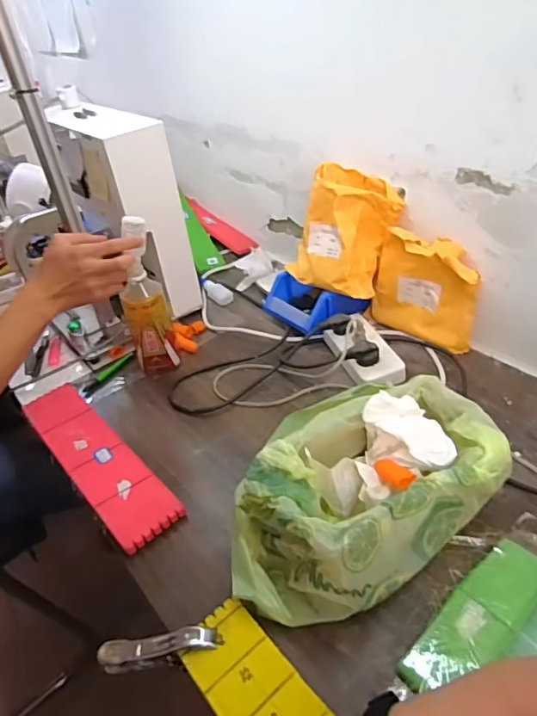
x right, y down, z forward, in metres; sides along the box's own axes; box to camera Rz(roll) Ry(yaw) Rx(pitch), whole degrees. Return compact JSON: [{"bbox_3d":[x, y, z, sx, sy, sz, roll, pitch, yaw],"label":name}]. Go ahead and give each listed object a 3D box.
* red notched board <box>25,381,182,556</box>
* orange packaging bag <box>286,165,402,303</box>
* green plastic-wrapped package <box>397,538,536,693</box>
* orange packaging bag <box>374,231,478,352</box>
[{"bbox_3d":[-0.244,0.129,0.682,0.078,0.021,0.351,-32,44,-28],"label":"red notched board"},{"bbox_3d":[0.122,-0.206,0.813,0.080,0.191,0.163,-14,35,-42],"label":"orange packaging bag"},{"bbox_3d":[0.198,0.244,0.461,0.180,0.022,0.060,-33,44,-29],"label":"green plastic-wrapped package"},{"bbox_3d":[0.245,-0.107,0.778,0.171,0.159,0.053,27,49,36],"label":"orange packaging bag"}]

